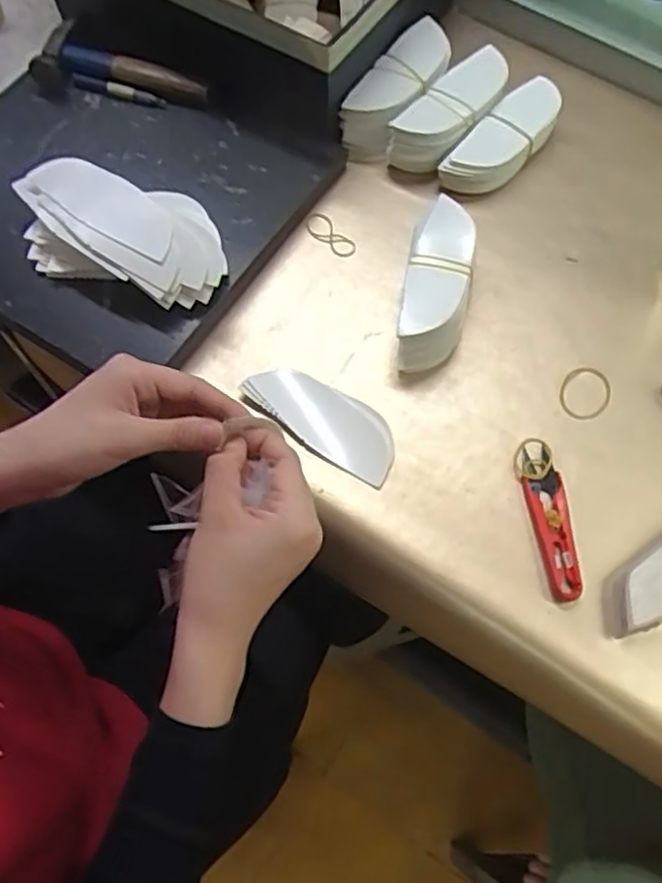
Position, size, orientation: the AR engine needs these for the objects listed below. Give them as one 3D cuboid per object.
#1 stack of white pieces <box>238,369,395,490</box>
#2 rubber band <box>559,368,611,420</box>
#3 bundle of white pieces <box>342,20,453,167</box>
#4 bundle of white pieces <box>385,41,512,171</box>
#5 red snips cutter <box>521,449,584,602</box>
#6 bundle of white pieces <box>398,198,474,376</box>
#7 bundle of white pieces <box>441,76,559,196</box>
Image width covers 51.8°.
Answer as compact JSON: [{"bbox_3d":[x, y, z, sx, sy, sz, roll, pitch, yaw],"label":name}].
[{"bbox_3d":[-0.006,-0.018,0.541,0.130,0.022,0.057,30,71,11],"label":"stack of white pieces"},{"bbox_3d":[0.206,-0.039,0.553,0.040,0.006,0.043,0,68,0],"label":"rubber band"},{"bbox_3d":[0.064,-0.328,0.638,0.053,0.052,0.145,32,72,12],"label":"bundle of white pieces"},{"bbox_3d":[0.112,-0.304,0.627,0.053,0.052,0.138,37,73,13],"label":"bundle of white pieces"},{"bbox_3d":[0.164,0.061,0.510,0.027,0.013,0.116,-6,68,-2],"label":"red snips cutter"},{"bbox_3d":[0.085,-0.127,0.563,0.053,0.051,0.141,10,69,4],"label":"bundle of white pieces"},{"bbox_3d":[0.162,-0.279,0.624,0.051,0.034,0.138,39,73,14],"label":"bundle of white pieces"}]

